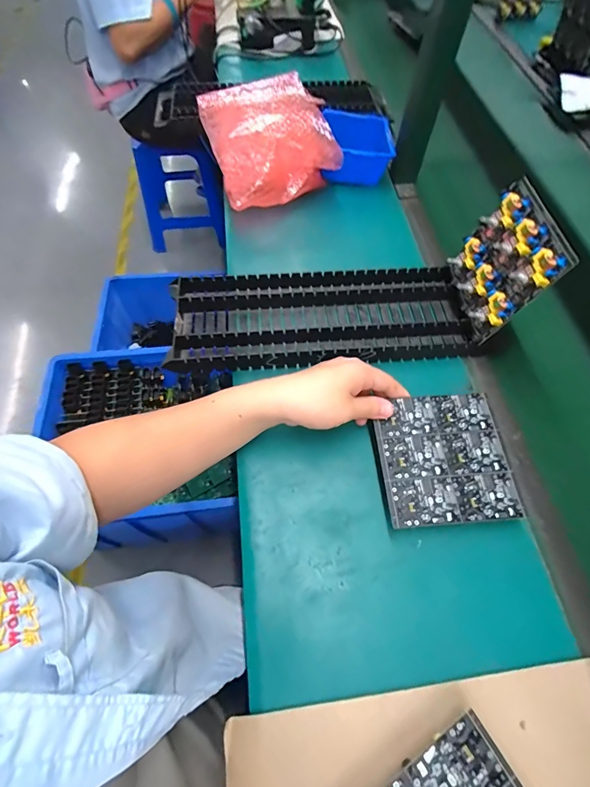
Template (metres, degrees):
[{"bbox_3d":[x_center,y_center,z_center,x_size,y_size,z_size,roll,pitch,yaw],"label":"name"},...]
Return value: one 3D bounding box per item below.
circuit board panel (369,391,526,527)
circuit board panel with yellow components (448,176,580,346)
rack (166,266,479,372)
[{"bbox_3d":[0.159,0.067,0.409,0.135,0.007,0.136,-3,63,-5],"label":"circuit board panel"},{"bbox_3d":[0.241,-0.152,0.456,0.024,0.133,0.134,4,60,-20],"label":"circuit board panel with yellow components"},{"bbox_3d":[0.035,-0.099,0.523,0.383,0.049,0.146,-3,63,-5],"label":"rack"}]

